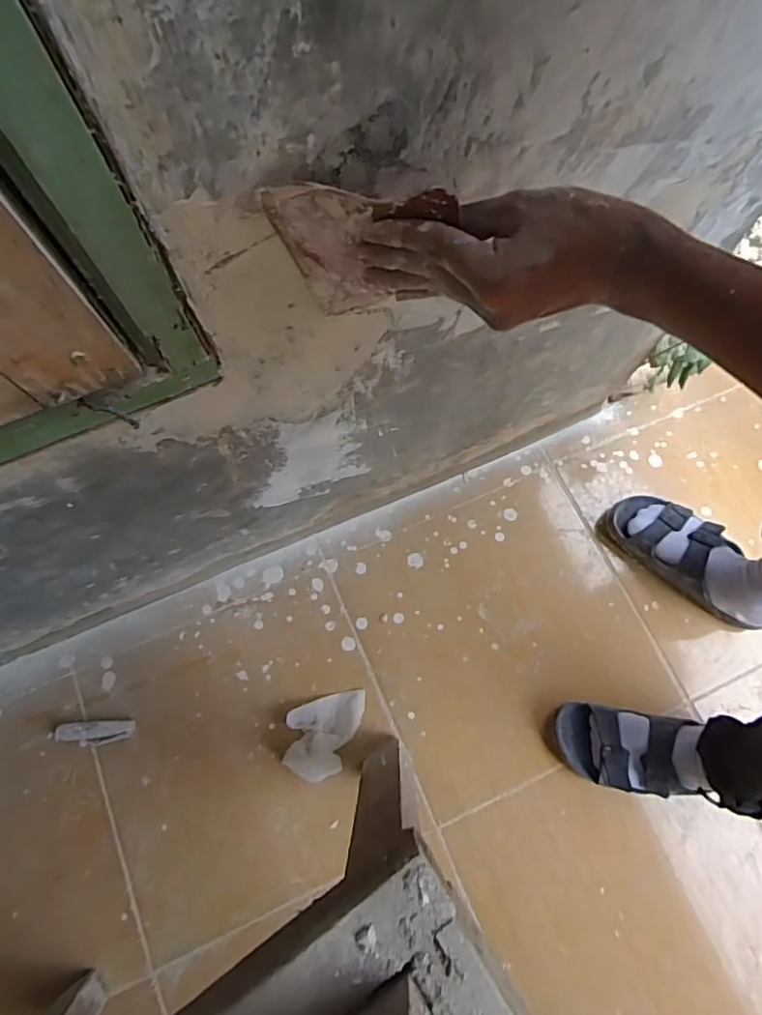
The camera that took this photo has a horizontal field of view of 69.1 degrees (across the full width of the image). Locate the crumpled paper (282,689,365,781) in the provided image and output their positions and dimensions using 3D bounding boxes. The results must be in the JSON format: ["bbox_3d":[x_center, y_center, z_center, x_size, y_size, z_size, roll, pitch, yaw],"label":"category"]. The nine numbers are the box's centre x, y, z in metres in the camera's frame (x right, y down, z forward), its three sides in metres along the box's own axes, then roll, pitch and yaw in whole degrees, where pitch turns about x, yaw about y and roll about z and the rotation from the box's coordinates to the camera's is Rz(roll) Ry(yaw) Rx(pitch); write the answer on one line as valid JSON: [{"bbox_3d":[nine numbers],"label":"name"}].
[{"bbox_3d":[-0.084,0.310,0.779,0.091,0.031,0.127,23,74,7],"label":"crumpled paper"}]

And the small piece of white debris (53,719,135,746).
[{"bbox_3d":[-0.408,0.321,0.788,0.105,0.018,0.034,-2,73,0],"label":"small piece of white debris"}]

